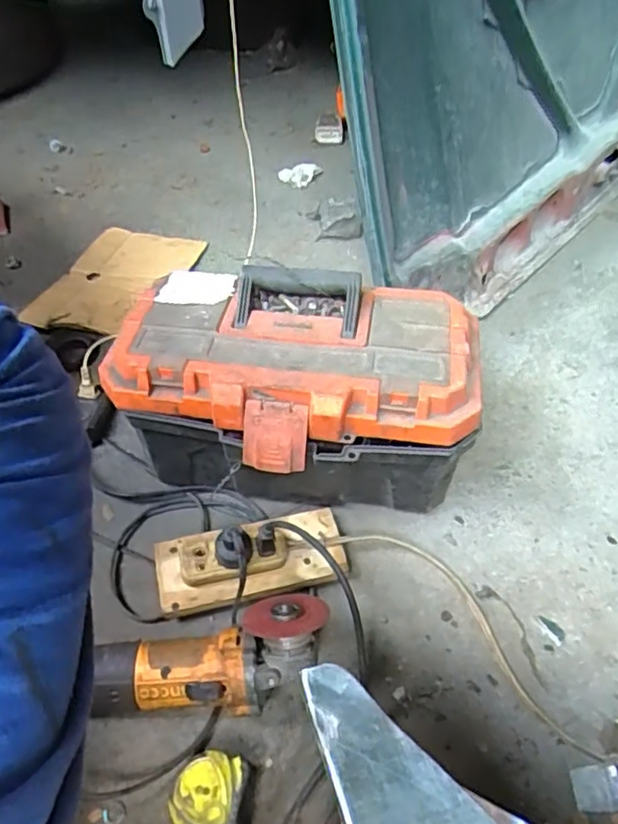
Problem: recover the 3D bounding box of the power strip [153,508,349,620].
[{"bbox_3d":[-0.061,0.155,0.647,0.196,0.055,0.084,-13,49,-8],"label":"power strip"}]

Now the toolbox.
[{"bbox_3d":[-0.013,-0.002,0.691,0.369,0.222,0.214,2,49,5],"label":"toolbox"}]

